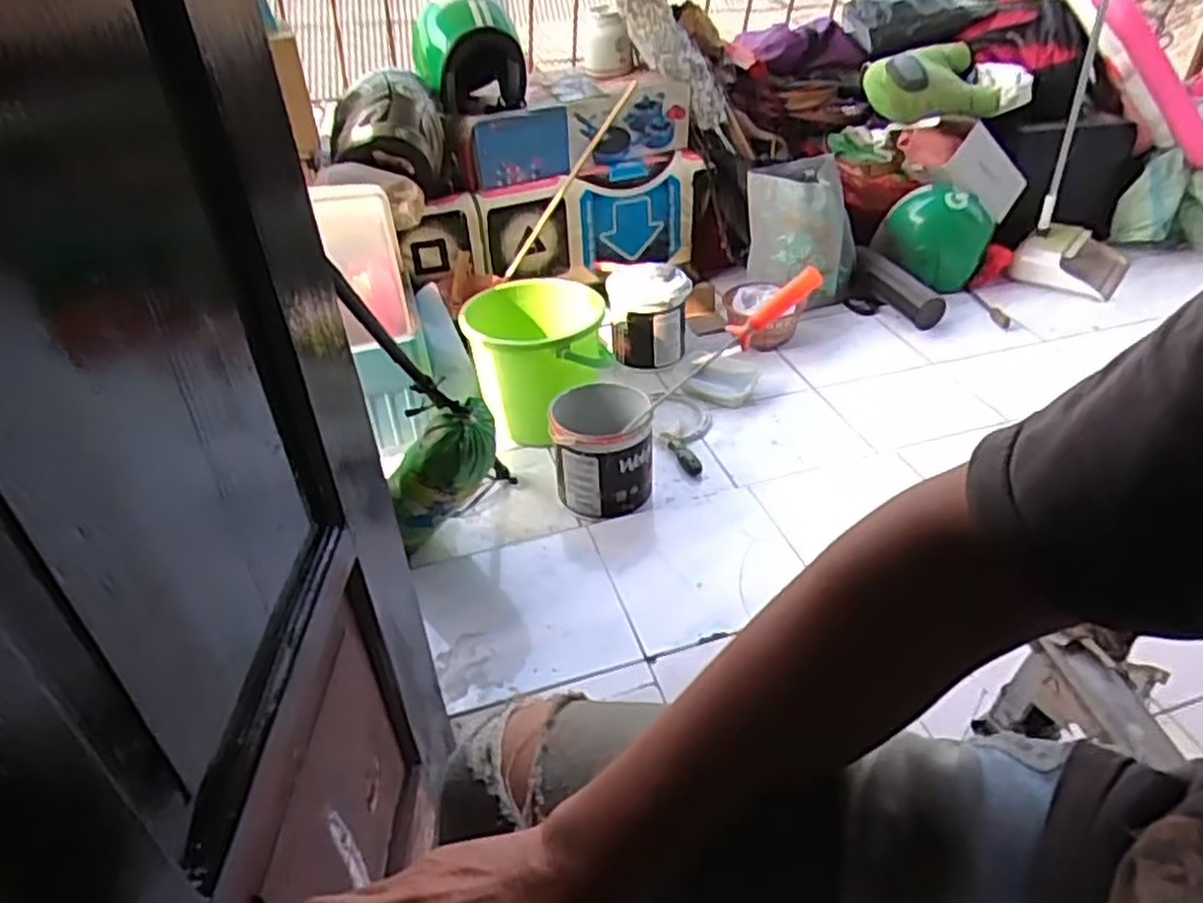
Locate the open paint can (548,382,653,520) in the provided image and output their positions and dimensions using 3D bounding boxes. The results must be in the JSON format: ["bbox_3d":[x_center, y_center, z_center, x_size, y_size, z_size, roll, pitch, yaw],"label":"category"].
[{"bbox_3d":[0.000,-0.008,1.347,0.166,0.143,0.170,-5,37,-3],"label":"open paint can"}]

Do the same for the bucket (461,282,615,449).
[{"bbox_3d":[-0.124,-0.176,1.549,0.270,0.220,0.260,-1,37,1],"label":"bucket"}]

